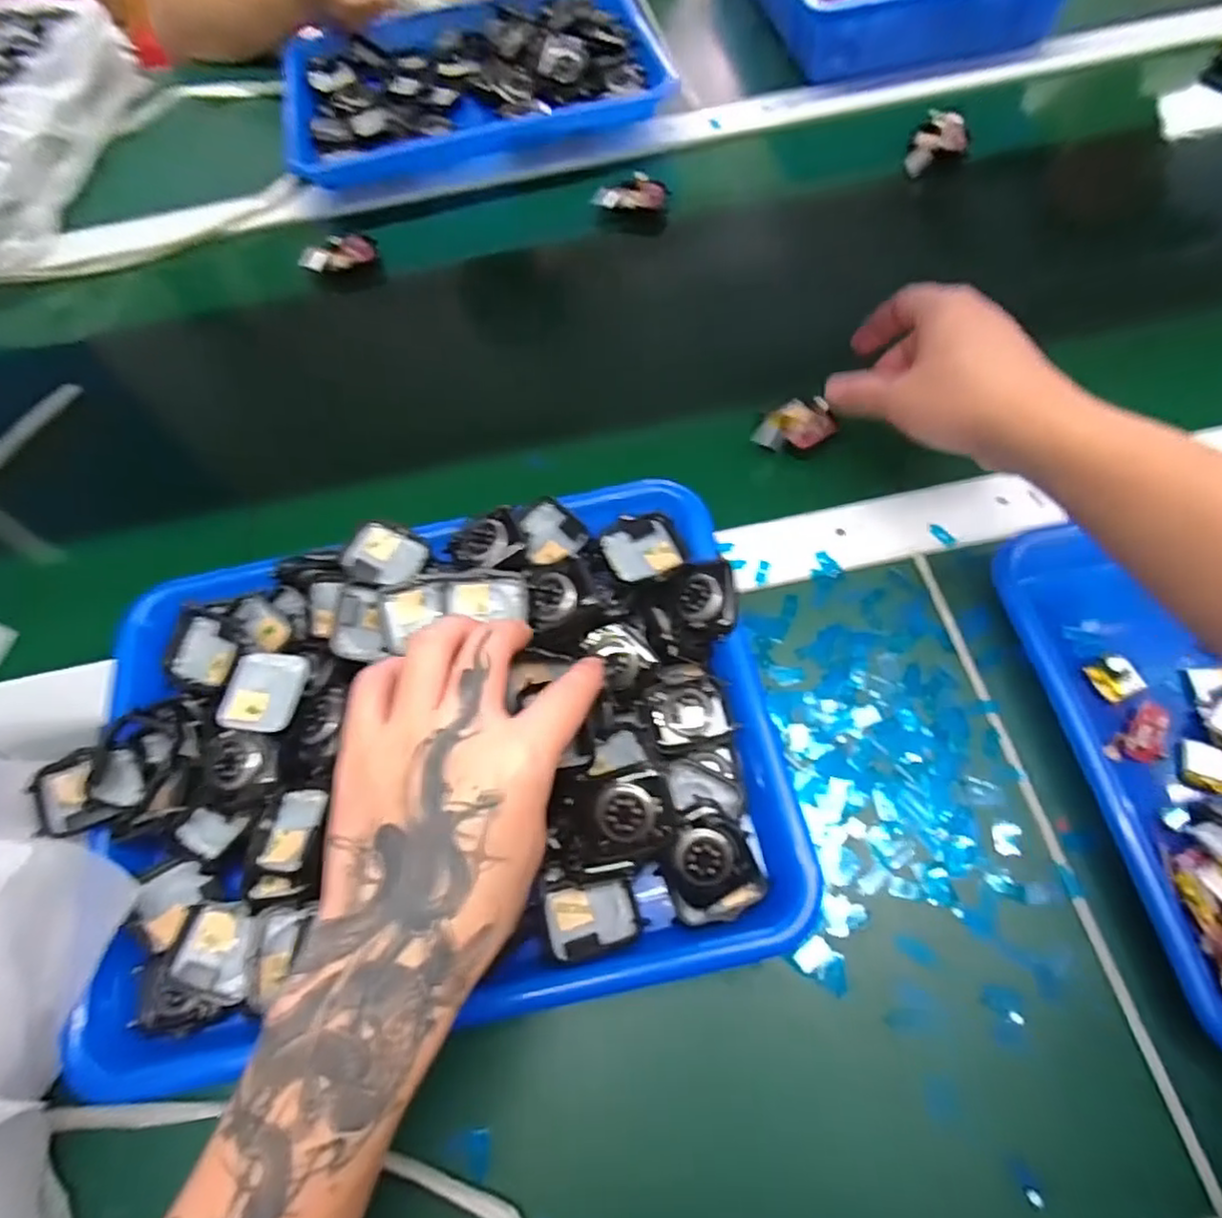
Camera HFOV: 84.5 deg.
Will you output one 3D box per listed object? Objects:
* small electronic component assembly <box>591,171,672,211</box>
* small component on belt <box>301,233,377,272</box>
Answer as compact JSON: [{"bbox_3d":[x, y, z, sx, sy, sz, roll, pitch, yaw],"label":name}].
[{"bbox_3d":[0.017,-0.339,0.547,0.060,0.014,0.026,-3,64,3],"label":"small electronic component assembly"},{"bbox_3d":[-0.219,-0.286,0.540,0.058,0.016,0.023,-19,65,-5],"label":"small component on belt"}]

